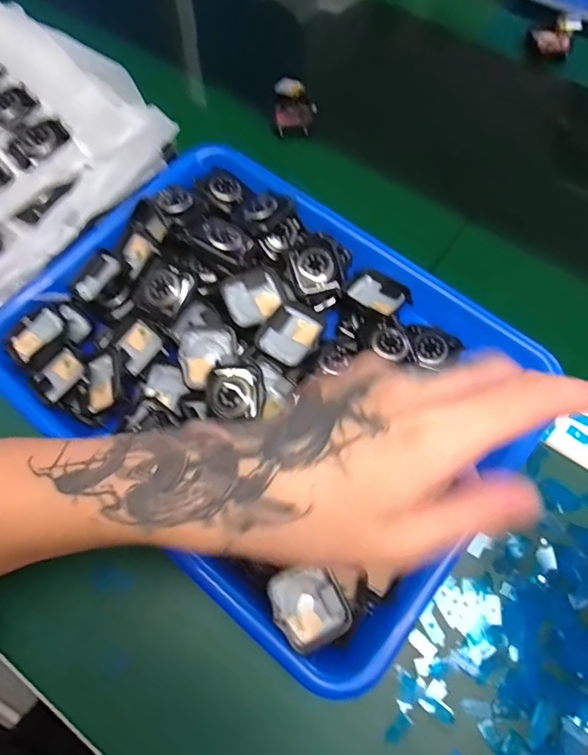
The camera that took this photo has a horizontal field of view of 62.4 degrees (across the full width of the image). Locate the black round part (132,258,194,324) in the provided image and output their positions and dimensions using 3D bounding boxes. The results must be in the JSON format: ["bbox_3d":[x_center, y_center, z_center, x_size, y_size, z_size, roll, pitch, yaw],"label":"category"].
[{"bbox_3d":[-0.090,-0.059,0.330,0.036,0.010,0.036,30,76,7],"label":"black round part"}]

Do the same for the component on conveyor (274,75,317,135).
[{"bbox_3d":[0.001,-0.244,0.439,0.037,0.016,0.056,-4,68,-1],"label":"component on conveyor"}]

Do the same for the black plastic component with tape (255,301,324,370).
[{"bbox_3d":[-0.002,-0.029,0.330,0.035,0.010,0.041,29,71,12],"label":"black plastic component with tape"}]

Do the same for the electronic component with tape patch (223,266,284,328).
[{"bbox_3d":[-0.028,-0.056,0.339,0.040,0.012,0.041,-23,69,-8],"label":"electronic component with tape patch"}]

